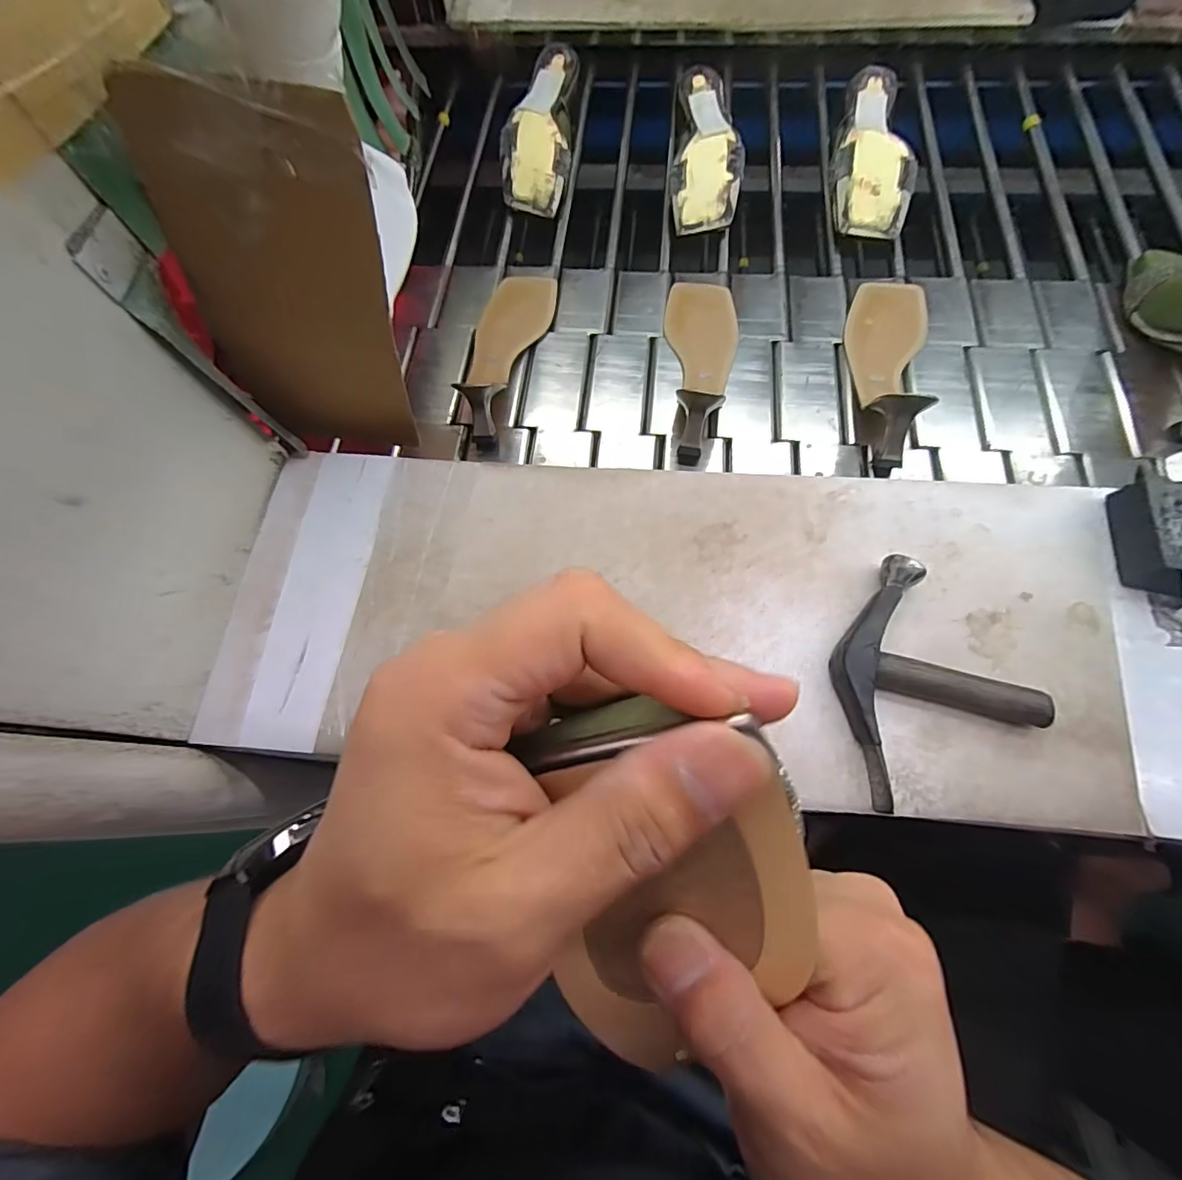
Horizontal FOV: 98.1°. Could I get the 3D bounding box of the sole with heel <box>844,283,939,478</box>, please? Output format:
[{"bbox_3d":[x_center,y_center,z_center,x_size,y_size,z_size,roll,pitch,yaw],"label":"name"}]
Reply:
[{"bbox_3d":[0.289,-0.229,0.493,0.075,0.051,0.241,14,71,8],"label":"sole with heel"}]

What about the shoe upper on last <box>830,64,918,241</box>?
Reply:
[{"bbox_3d":[0.319,-0.502,0.590,0.085,0.063,0.228,10,70,6],"label":"shoe upper on last"}]

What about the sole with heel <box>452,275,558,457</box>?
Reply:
[{"bbox_3d":[-0.092,-0.262,0.523,0.073,0.049,0.231,13,70,7],"label":"sole with heel"}]

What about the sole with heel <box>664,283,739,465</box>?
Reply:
[{"bbox_3d":[0.111,-0.238,0.507,0.074,0.048,0.233,4,69,4],"label":"sole with heel"}]

